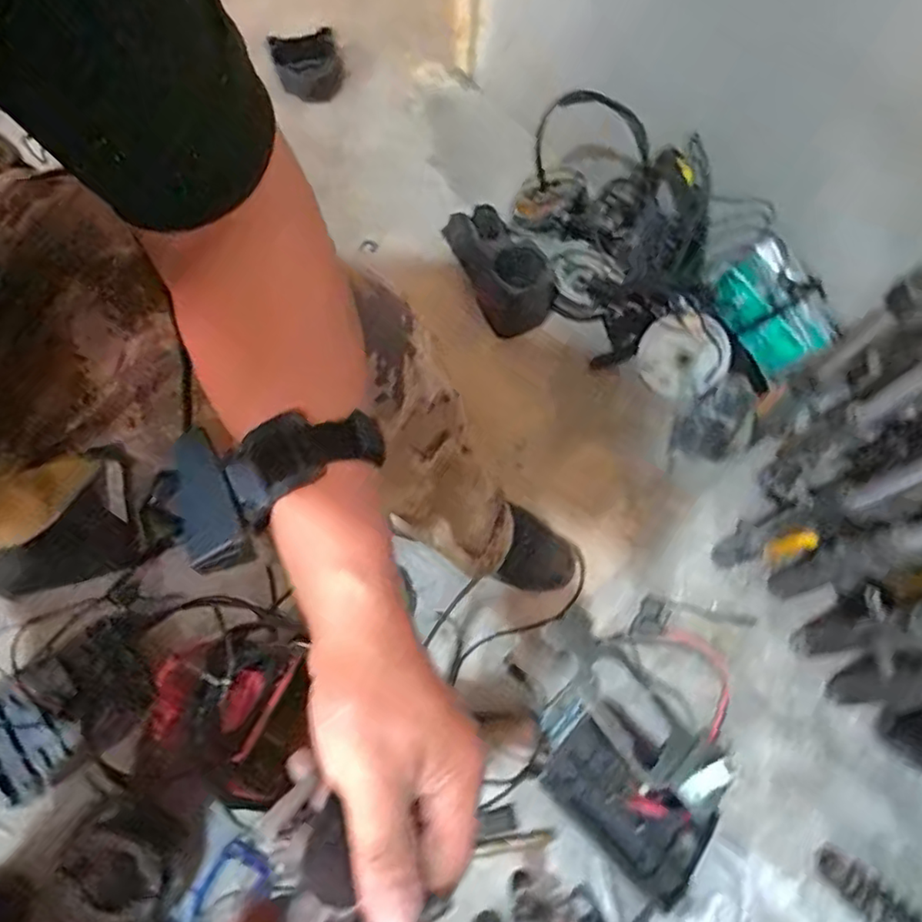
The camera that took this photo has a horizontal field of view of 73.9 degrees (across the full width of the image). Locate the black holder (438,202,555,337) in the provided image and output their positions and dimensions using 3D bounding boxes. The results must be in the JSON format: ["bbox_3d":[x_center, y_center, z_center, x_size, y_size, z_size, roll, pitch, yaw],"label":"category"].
[{"bbox_3d":[0.062,-0.310,0.978,0.109,0.085,0.218,-24,69,-13],"label":"black holder"}]

